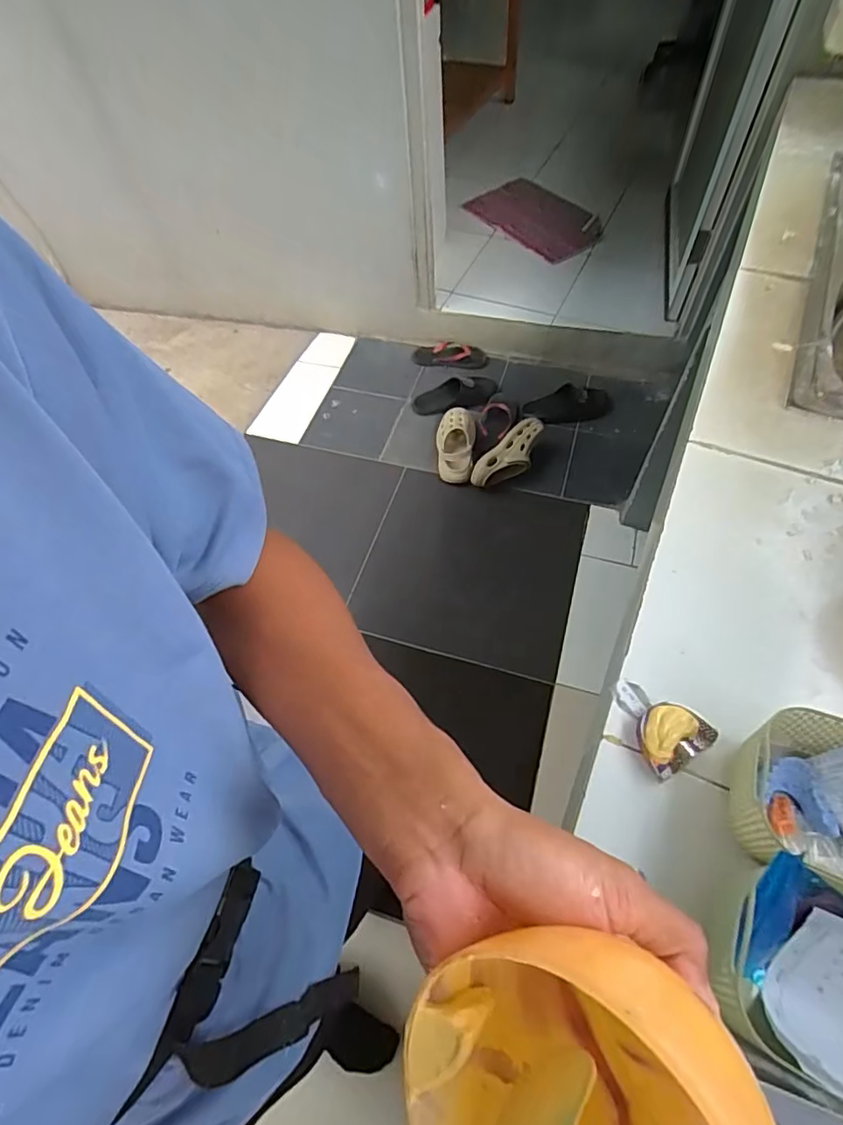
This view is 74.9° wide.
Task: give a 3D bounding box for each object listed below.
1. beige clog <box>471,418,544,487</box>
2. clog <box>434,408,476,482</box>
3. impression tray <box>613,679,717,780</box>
[{"bbox_3d":[0.283,-0.329,1.713,0.286,0.119,0.102,-44,64,0],"label":"beige clog"},{"bbox_3d":[0.108,-0.387,1.783,0.125,0.080,0.288,3,59,6],"label":"clog"},{"bbox_3d":[0.218,0.144,0.510,0.066,0.030,0.087,-31,62,-14],"label":"impression tray"}]

